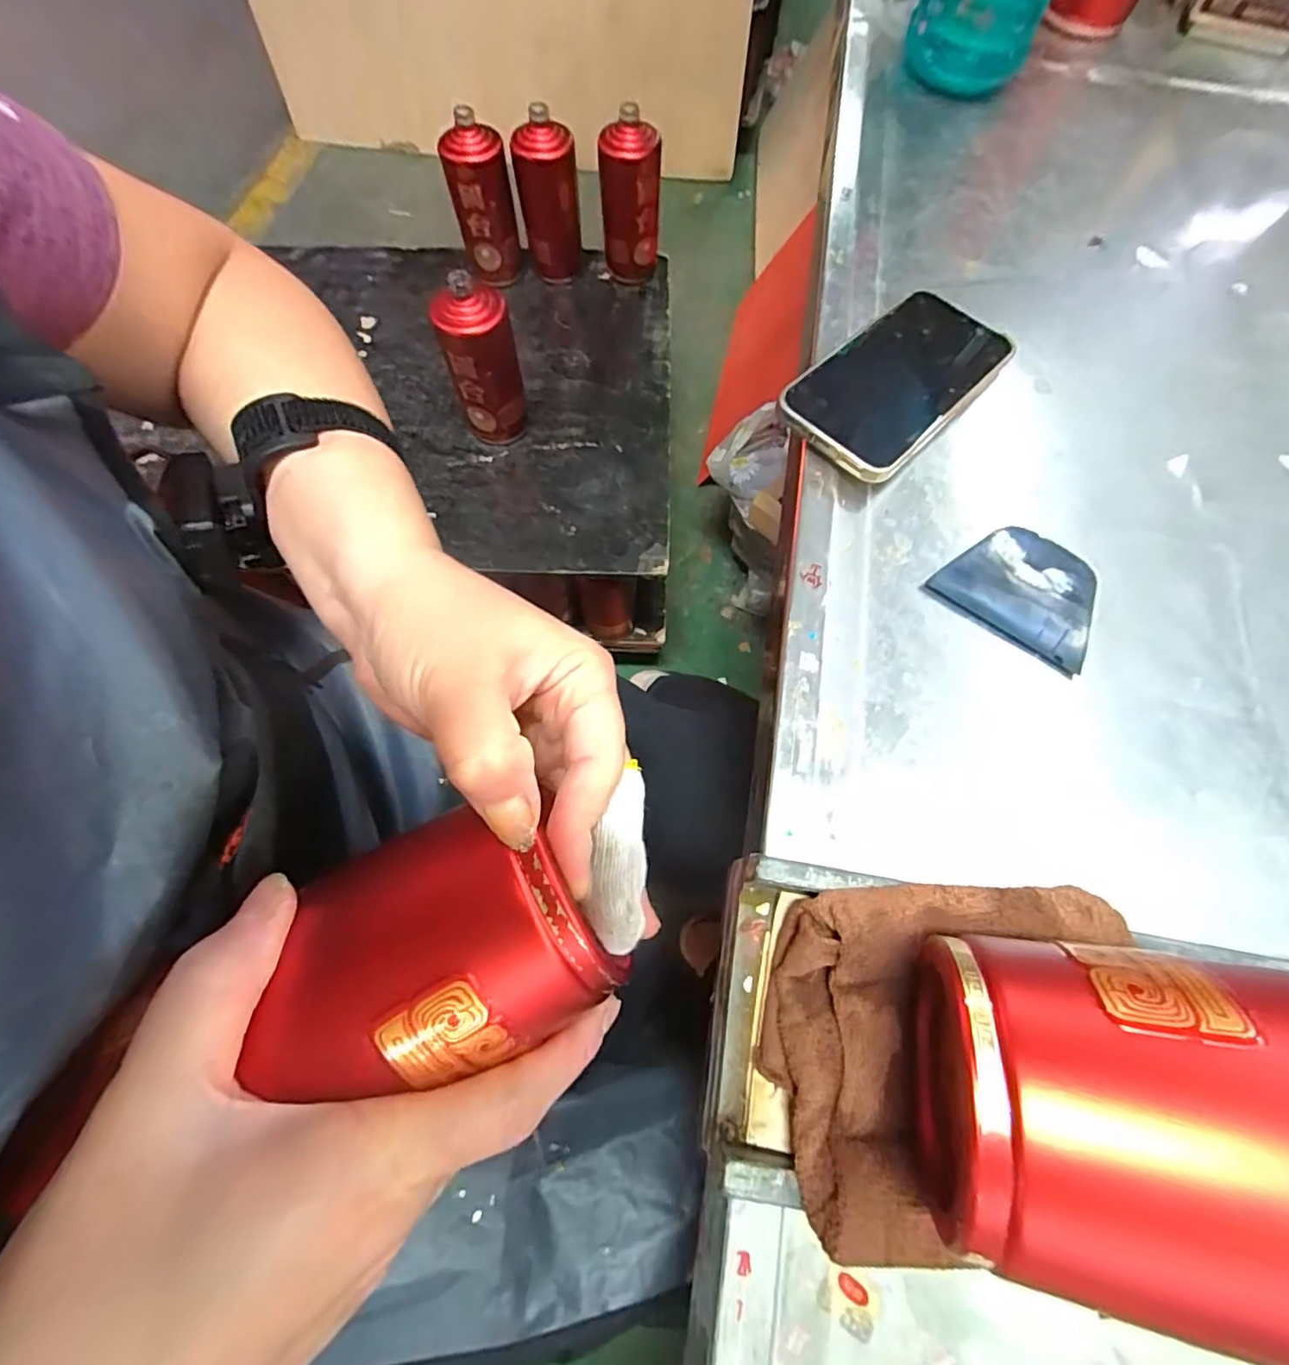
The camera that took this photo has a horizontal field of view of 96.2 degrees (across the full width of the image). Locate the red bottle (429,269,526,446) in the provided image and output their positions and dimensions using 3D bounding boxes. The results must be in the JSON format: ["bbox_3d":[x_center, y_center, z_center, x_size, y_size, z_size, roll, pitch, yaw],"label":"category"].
[{"bbox_3d":[-0.187,-0.369,0.687,0.066,0.183,0.073,30,72,12],"label":"red bottle"}]

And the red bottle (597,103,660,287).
[{"bbox_3d":[-0.019,-0.649,0.798,0.078,0.177,0.068,-2,69,0],"label":"red bottle"}]

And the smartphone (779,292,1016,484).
[{"bbox_3d":[0.150,-0.179,0.338,0.076,0.011,0.156,42,69,15],"label":"smartphone"}]

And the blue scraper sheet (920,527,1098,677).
[{"bbox_3d":[0.193,-0.048,0.295,0.077,0.011,0.059,35,70,10],"label":"blue scraper sheet"}]

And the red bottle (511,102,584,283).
[{"bbox_3d":[-0.131,-0.668,0.800,0.082,0.183,0.084,-5,69,-1],"label":"red bottle"}]

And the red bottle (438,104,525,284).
[{"bbox_3d":[-0.220,-0.642,0.791,0.081,0.171,0.066,-1,69,0],"label":"red bottle"}]

